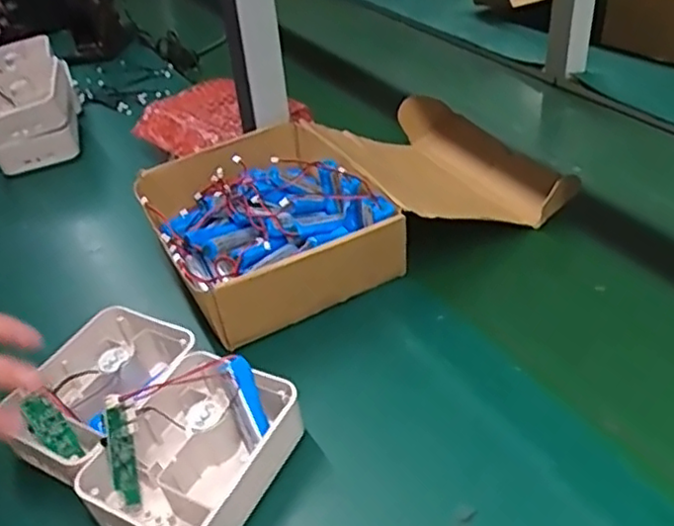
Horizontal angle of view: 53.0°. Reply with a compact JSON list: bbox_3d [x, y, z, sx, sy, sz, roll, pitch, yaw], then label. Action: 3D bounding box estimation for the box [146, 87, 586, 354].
[{"bbox_3d":[0.022,-0.069,0.671,0.390,0.094,0.228,-25,39,-17],"label":"box"}]

